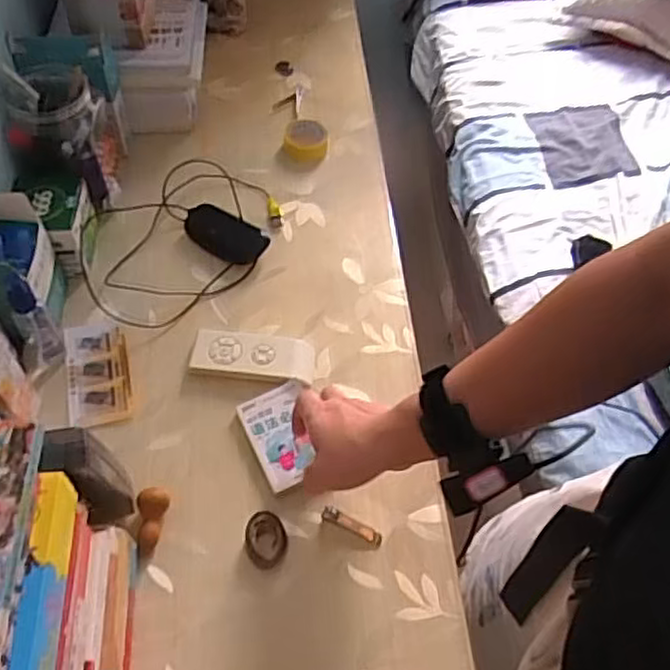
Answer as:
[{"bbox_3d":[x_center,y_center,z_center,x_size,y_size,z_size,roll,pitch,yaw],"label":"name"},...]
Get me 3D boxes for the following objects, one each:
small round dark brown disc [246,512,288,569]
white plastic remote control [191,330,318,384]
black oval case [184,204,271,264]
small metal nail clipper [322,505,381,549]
[{"bbox_3d":[-0.063,0.184,0.623,0.037,0.010,0.050,-4,56,-7],"label":"small round dark brown disc"},{"bbox_3d":[-0.087,0.021,0.736,0.128,0.021,0.055,4,56,-2],"label":"white plastic remote control"},{"bbox_3d":[-0.136,-0.123,0.832,0.110,0.026,0.061,31,59,16],"label":"black oval case"},{"bbox_3d":[0.016,0.177,0.639,0.058,0.006,0.015,22,57,11],"label":"small metal nail clipper"}]

